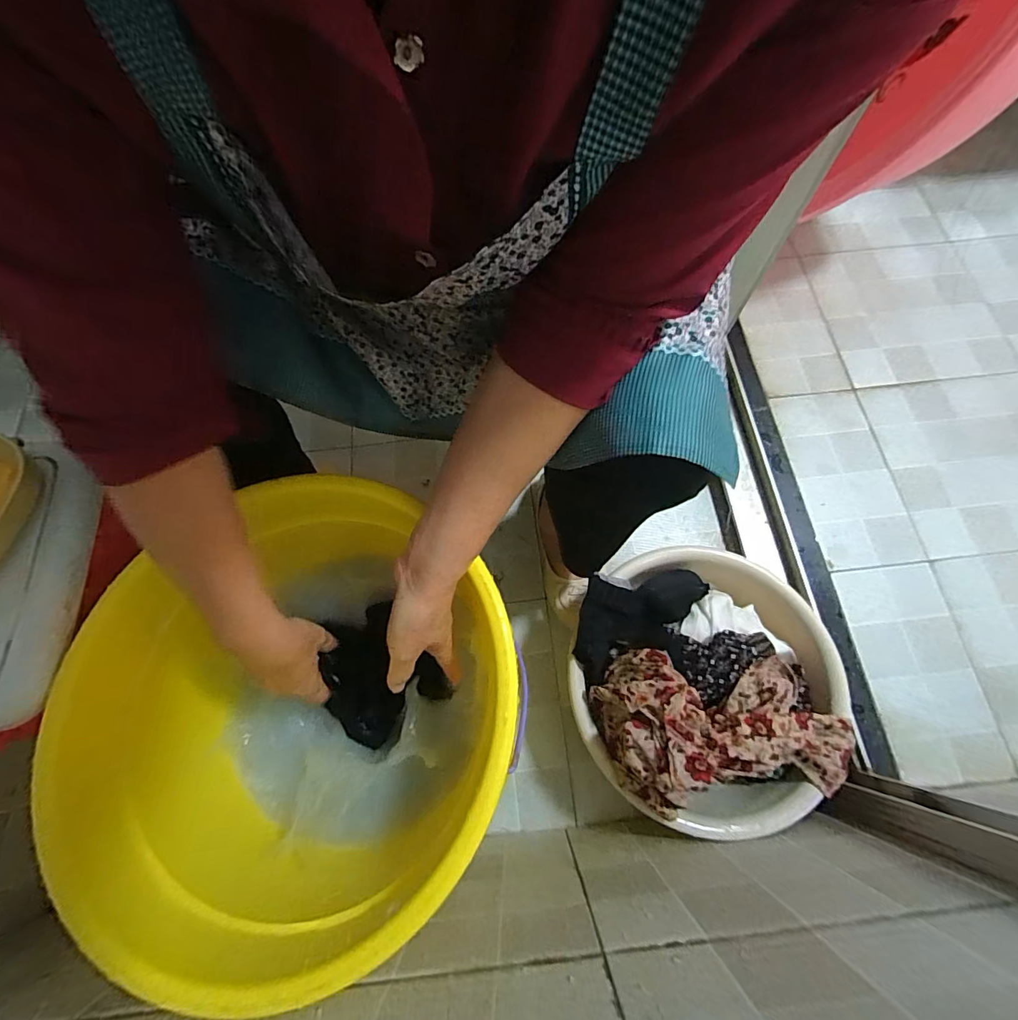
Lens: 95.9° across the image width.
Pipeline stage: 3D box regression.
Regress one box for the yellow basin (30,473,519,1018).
[{"bbox_3d":[-0.183,0.176,0.437,0.357,0.209,0.326,-1,70,2],"label":"yellow basin"}]

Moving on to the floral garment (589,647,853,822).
[{"bbox_3d":[0.237,0.224,0.486,0.268,0.080,0.160,-6,70,0],"label":"floral garment"}]

